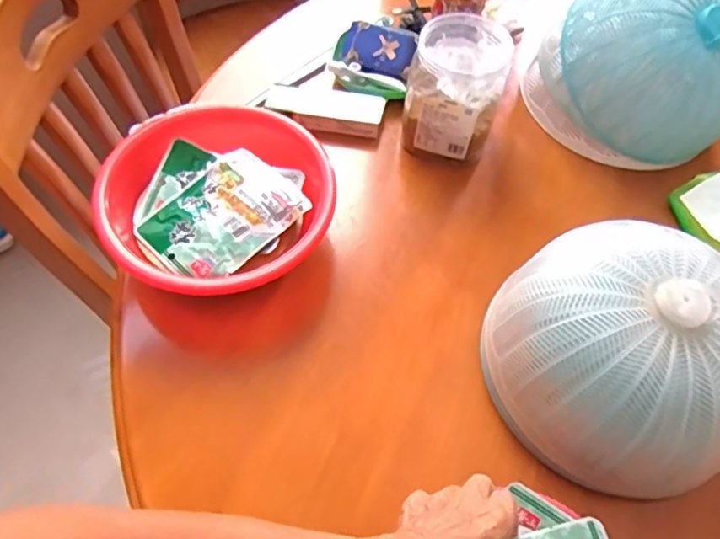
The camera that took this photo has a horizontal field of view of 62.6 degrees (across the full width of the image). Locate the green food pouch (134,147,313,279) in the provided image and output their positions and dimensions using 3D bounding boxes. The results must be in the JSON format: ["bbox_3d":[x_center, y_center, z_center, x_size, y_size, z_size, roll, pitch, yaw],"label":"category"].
[{"bbox_3d":[-0.138,-0.055,0.608,0.110,0.023,0.152,41,64,19],"label":"green food pouch"}]

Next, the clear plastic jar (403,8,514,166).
[{"bbox_3d":[0.110,-0.211,0.689,0.106,0.122,0.112,2,58,-3],"label":"clear plastic jar"}]

